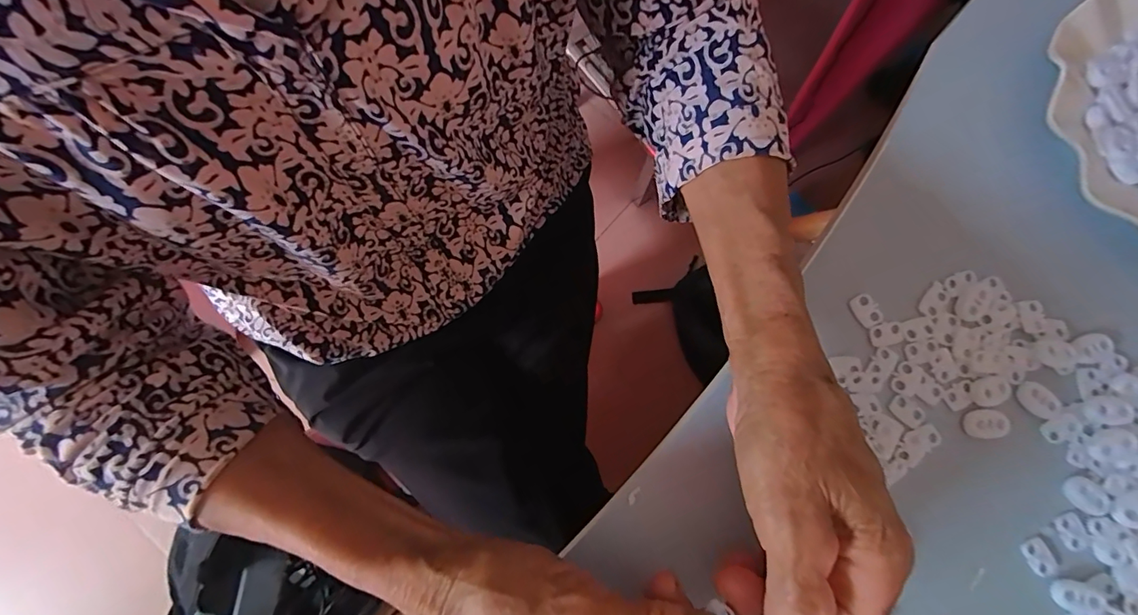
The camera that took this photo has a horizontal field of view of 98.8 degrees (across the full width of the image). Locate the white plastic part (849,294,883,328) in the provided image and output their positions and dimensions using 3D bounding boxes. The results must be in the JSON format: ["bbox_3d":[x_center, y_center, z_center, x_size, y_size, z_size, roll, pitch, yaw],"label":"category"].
[{"bbox_3d":[0.166,0.002,0.272,0.011,0.005,0.019,-28,81,-5],"label":"white plastic part"}]

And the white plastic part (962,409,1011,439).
[{"bbox_3d":[0.222,0.062,0.259,0.021,0.004,0.015,2,79,0],"label":"white plastic part"}]

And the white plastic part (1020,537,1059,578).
[{"bbox_3d":[0.243,0.129,0.251,0.013,0.004,0.018,-26,81,-5],"label":"white plastic part"}]

